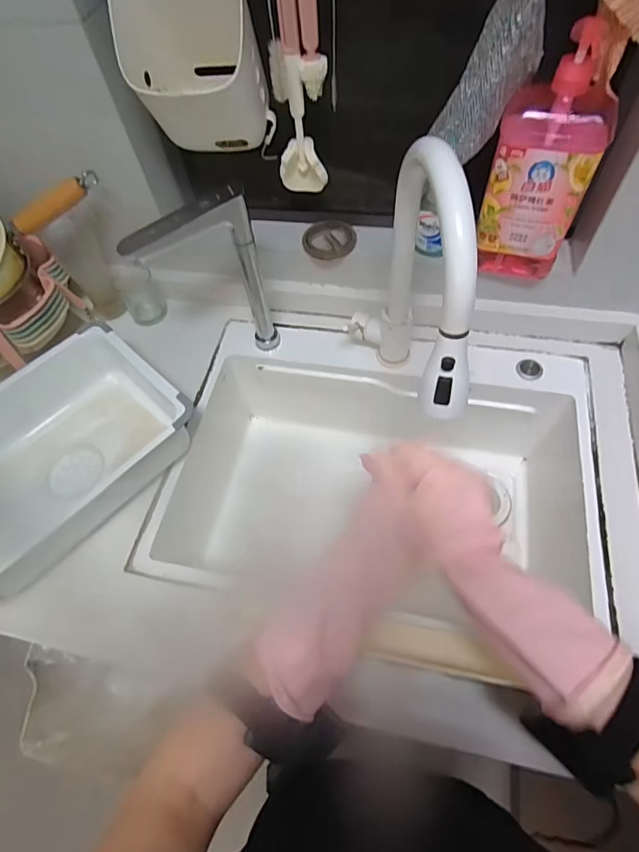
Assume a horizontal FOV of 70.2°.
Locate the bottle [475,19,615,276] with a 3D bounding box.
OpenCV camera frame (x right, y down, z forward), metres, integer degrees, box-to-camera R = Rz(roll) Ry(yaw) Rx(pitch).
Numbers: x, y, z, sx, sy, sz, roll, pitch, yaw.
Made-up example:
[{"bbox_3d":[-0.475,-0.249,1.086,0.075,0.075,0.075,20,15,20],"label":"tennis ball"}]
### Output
[{"bbox_3d":[0.268,-0.311,0.553,0.109,0.268,0.074,10,61,10],"label":"bottle"}]

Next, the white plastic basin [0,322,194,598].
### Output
[{"bbox_3d":[-0.371,0.050,0.641,0.249,0.127,0.355,39,70,23],"label":"white plastic basin"}]

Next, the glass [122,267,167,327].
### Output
[{"bbox_3d":[-0.316,-0.237,0.805,0.064,0.094,0.072,-30,62,-13],"label":"glass"}]

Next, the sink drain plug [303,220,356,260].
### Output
[{"bbox_3d":[0.016,-0.287,0.702,0.080,0.024,0.063,-3,60,2],"label":"sink drain plug"}]

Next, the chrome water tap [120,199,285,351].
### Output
[{"bbox_3d":[-0.160,-0.201,0.668,0.163,0.270,0.060,-16,60,-5],"label":"chrome water tap"}]

